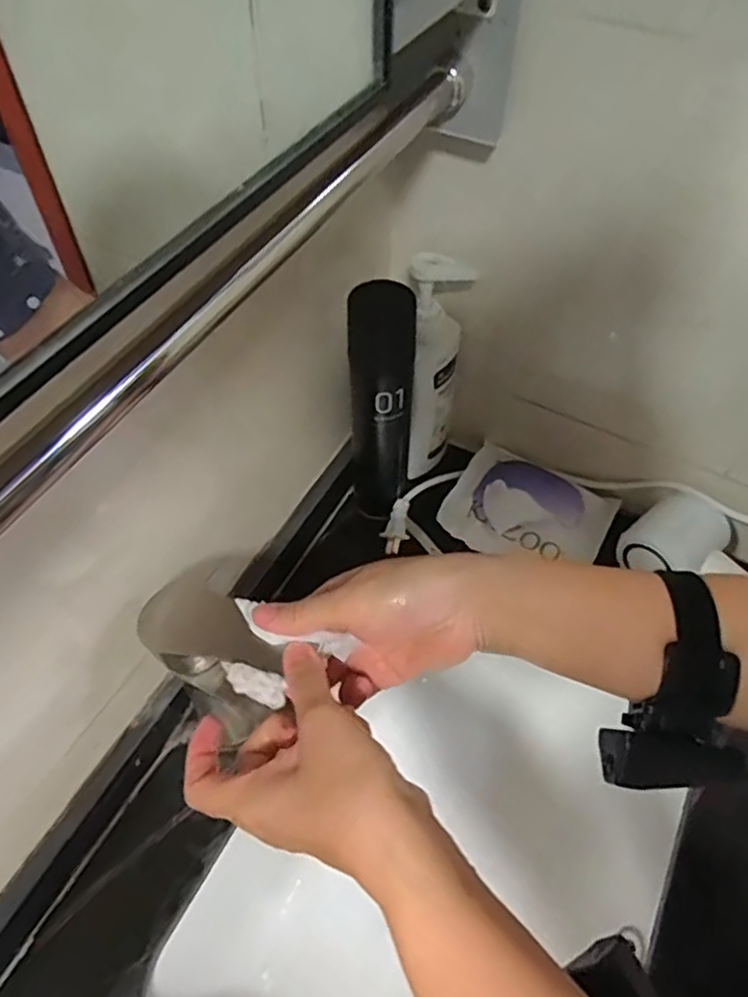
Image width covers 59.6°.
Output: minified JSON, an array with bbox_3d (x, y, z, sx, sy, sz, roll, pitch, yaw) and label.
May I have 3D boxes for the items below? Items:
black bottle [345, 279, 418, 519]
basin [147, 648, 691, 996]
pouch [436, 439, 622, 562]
[{"bbox_3d":[0.007,-0.070,0.561,0.057,0.241,0.048,-1,53,0],"label":"black bottle"},{"bbox_3d":[0.059,0.305,0.526,0.281,0.115,0.417,33,60,22],"label":"basin"},{"bbox_3d":[0.146,0.008,0.616,0.144,0.040,0.124,26,58,18],"label":"pouch"}]

